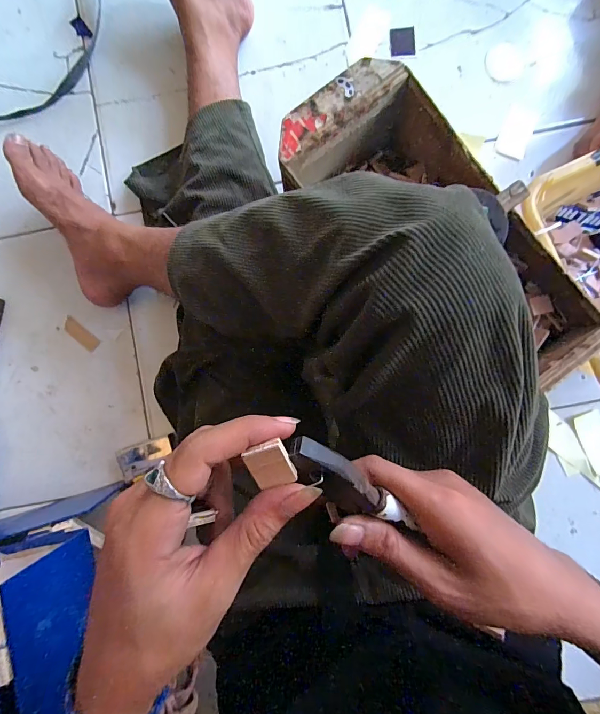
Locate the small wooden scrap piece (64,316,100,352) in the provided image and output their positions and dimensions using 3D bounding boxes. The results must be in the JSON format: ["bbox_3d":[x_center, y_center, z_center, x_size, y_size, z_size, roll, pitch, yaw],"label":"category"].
[{"bbox_3d":[-0.330,-0.034,0.564,0.063,0.004,0.022,41,89,3],"label":"small wooden scrap piece"}]

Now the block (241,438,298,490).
[{"bbox_3d":[-0.014,0.052,0.182,0.020,0.004,0.024,-20,112,4],"label":"block"}]

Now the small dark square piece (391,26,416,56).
[{"bbox_3d":[0.152,-0.468,0.557,0.036,0.004,0.042,-3,87,1],"label":"small dark square piece"}]

